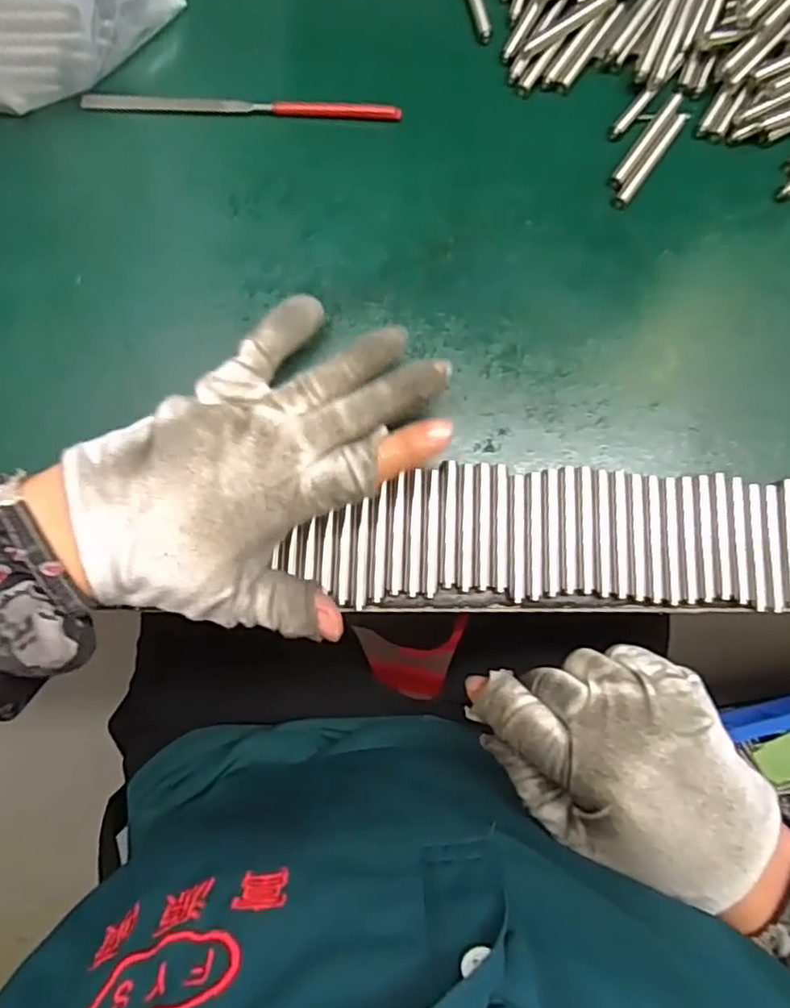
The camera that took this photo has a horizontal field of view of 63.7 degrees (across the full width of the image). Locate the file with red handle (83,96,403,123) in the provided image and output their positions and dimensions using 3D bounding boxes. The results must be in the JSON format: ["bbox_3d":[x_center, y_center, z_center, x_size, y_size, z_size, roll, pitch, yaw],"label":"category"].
[{"bbox_3d":[-0.076,-0.201,0.324,0.157,0.005,0.008,1,84,-4],"label":"file with red handle"}]

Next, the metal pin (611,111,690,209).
[{"bbox_3d":[0.131,-0.176,0.324,0.007,0.006,0.062,36,83,1],"label":"metal pin"}]

